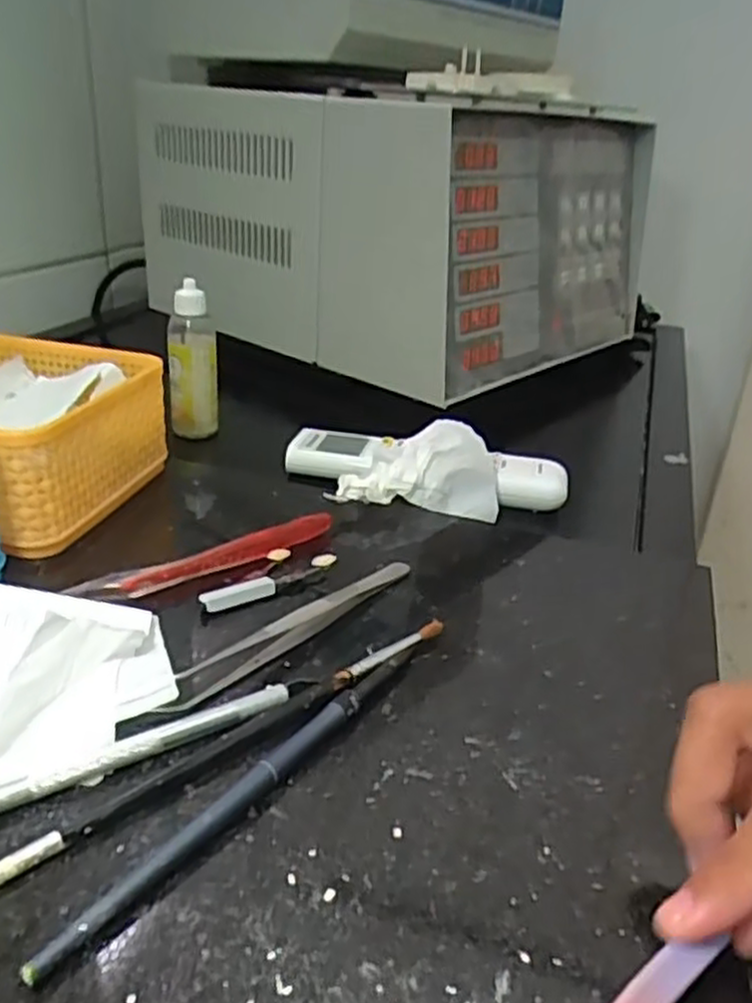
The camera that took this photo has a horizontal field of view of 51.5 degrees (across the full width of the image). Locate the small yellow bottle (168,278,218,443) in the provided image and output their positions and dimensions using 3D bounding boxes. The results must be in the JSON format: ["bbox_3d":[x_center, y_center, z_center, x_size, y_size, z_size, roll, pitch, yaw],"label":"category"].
[{"bbox_3d":[-0.128,-0.098,0.544,0.032,0.104,0.028,-4,28,-18],"label":"small yellow bottle"}]

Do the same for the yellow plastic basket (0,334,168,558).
[{"bbox_3d":[-0.197,-0.040,0.411,0.132,0.055,0.132,12,27,12],"label":"yellow plastic basket"}]

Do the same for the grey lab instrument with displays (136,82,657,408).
[{"bbox_3d":[0.026,-0.255,0.713,0.347,0.194,0.357,22,31,31],"label":"grey lab instrument with displays"}]

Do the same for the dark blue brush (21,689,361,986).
[{"bbox_3d":[-0.047,0.093,0.236,0.008,0.011,0.127,22,31,30],"label":"dark blue brush"}]

